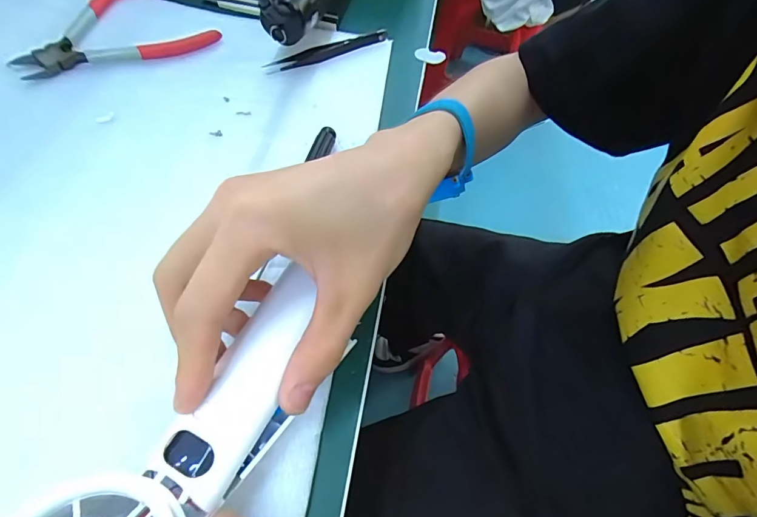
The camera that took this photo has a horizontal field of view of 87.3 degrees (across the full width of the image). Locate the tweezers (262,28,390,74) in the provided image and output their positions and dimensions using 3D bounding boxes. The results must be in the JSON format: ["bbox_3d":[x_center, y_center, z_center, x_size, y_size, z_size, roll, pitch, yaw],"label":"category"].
[{"bbox_3d":[-0.044,-0.182,0.347,0.113,0.012,0.011,-24,63,-18],"label":"tweezers"}]

